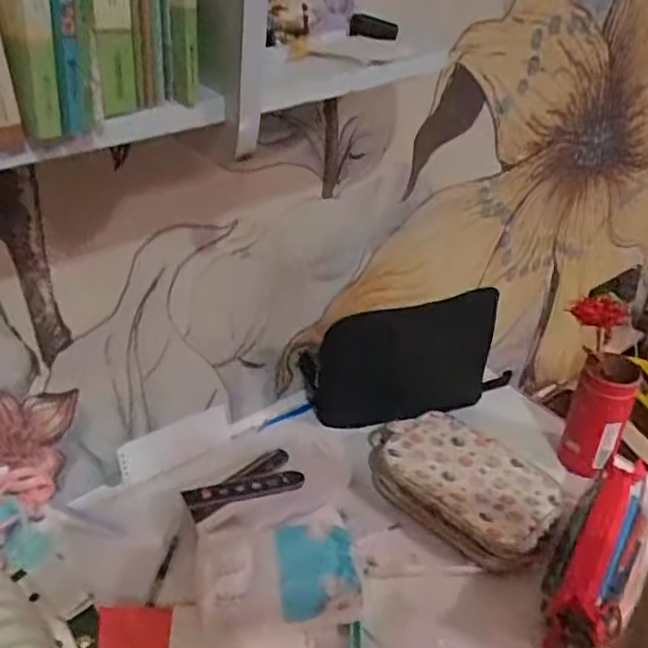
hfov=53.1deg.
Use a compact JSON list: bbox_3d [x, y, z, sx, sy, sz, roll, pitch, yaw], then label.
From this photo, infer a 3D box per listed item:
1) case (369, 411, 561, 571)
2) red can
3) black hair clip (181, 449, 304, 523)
[{"bbox_3d":[0.158,0.190,0.793,0.251,0.047,0.138,27,43,33],"label":"case"},{"bbox_3d":[0.337,0.120,0.804,0.062,0.160,0.065,0,35,0],"label":"red can"},{"bbox_3d":[-0.094,0.196,0.774,0.134,0.011,0.056,-20,46,-24],"label":"black hair clip"}]

